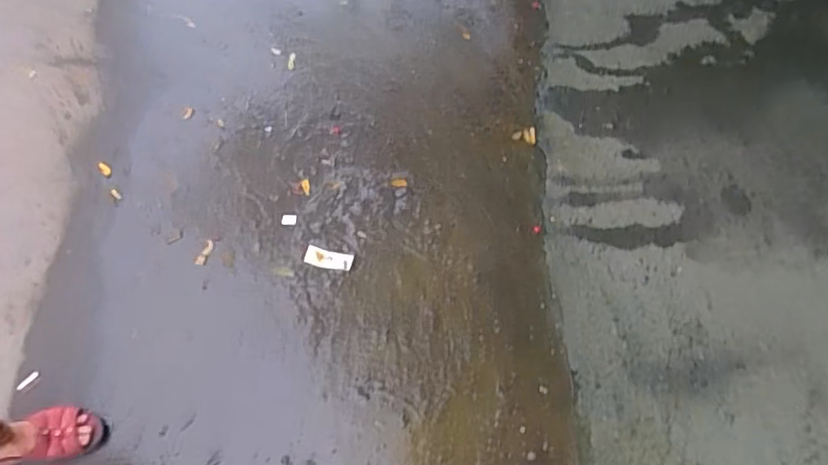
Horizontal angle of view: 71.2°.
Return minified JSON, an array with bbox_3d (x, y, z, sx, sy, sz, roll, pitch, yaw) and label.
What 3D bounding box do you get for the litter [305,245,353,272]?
[{"bbox_3d":[-0.209,0.066,1.415,0.115,0.006,0.048,12,60,4],"label":"litter"}]

